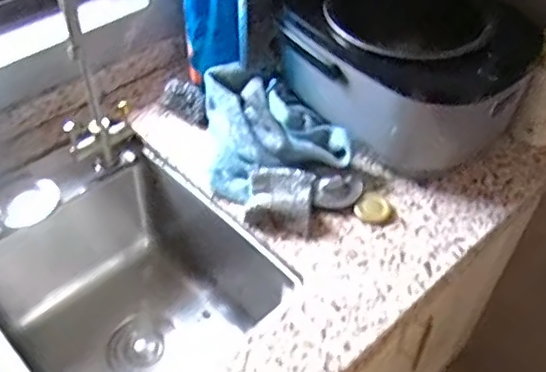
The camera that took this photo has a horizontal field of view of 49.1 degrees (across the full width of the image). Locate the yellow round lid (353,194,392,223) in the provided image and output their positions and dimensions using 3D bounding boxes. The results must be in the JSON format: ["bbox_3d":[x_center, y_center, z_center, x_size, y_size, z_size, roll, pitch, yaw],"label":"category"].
[{"bbox_3d":[0.137,0.030,0.806,0.046,0.007,0.050,1,46,-1],"label":"yellow round lid"}]

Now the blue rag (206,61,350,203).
[{"bbox_3d":[-0.008,-0.088,0.860,0.181,0.076,0.196,-11,48,-13],"label":"blue rag"}]

